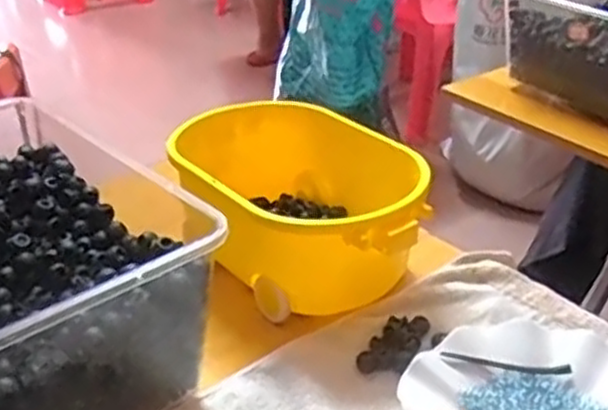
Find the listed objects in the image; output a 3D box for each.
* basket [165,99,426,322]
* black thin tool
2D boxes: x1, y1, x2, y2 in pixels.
[{"bbox_3d":[-0.005,0.005,0.649,0.190,0.104,0.223,-9,31,-15],"label":"basket"},{"bbox_3d":[0.144,0.113,0.539,0.089,0.007,0.010,5,30,8],"label":"black thin tool"}]

